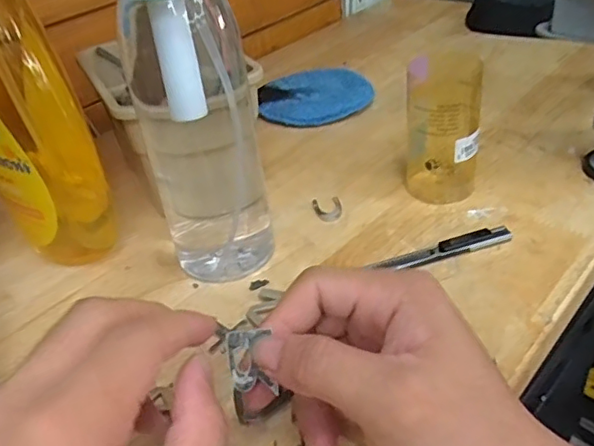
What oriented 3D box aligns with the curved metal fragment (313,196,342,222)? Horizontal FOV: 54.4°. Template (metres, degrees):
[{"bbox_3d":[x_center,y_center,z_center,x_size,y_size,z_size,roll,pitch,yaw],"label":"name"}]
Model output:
[{"bbox_3d":[0.023,-0.012,0.436,0.021,0.004,0.030,-7,36,0],"label":"curved metal fragment"}]

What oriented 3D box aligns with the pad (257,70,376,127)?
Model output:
[{"bbox_3d":[0.019,-0.126,0.586,0.113,0.017,0.102,-9,36,-2],"label":"pad"}]

